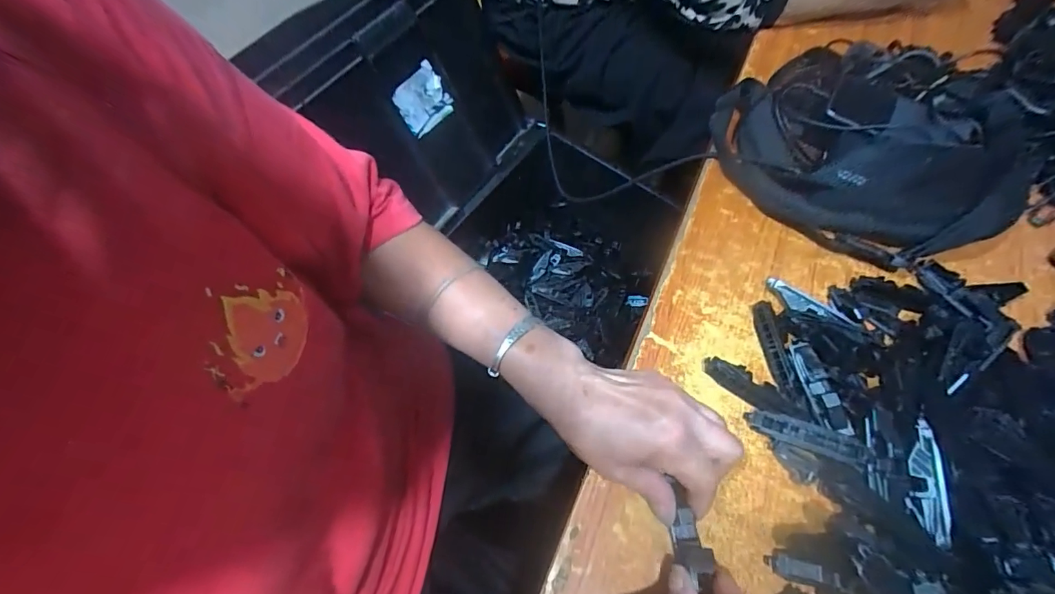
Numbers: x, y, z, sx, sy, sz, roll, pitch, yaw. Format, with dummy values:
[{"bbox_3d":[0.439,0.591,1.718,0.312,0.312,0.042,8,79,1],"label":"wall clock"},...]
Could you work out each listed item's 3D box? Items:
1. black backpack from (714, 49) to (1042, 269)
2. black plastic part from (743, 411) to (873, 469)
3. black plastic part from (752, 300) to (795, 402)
[{"bbox_3d":[0.331,-0.150,0.439,0.271,0.058,0.216,37,69,14],"label":"black backpack"},{"bbox_3d":[0.209,0.105,0.342,0.079,0.008,0.018,15,64,26],"label":"black plastic part"},{"bbox_3d":[0.206,0.043,0.378,0.013,0.016,0.083,-1,65,-2],"label":"black plastic part"}]

